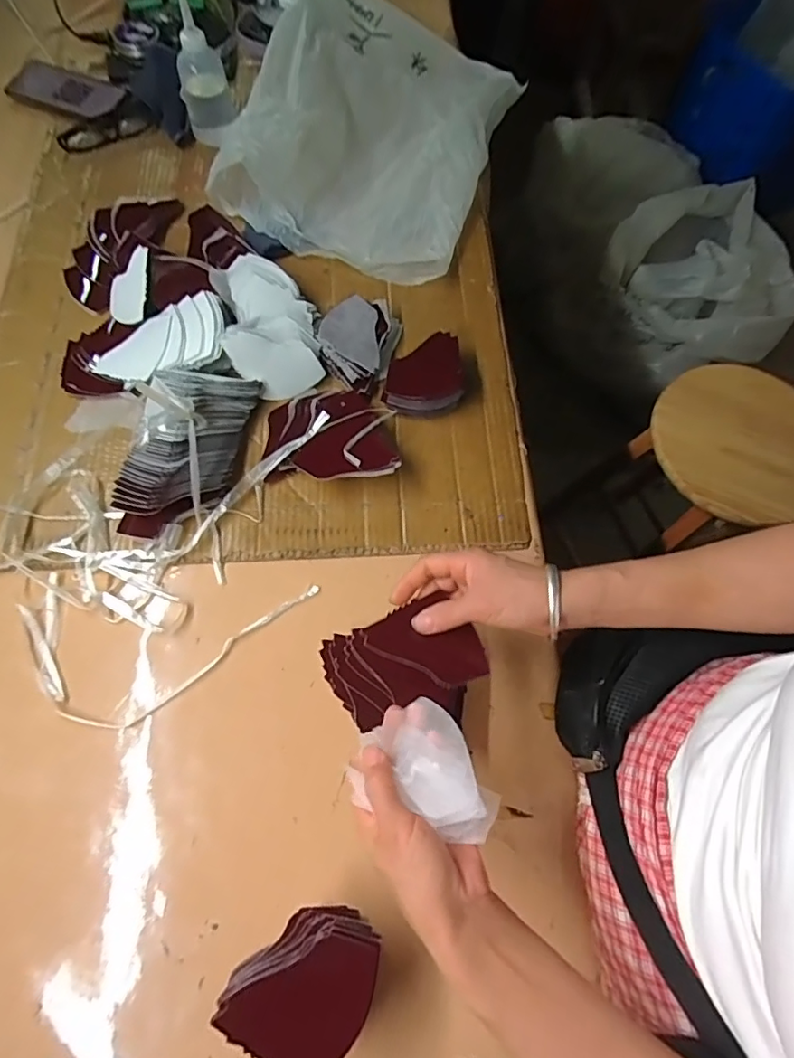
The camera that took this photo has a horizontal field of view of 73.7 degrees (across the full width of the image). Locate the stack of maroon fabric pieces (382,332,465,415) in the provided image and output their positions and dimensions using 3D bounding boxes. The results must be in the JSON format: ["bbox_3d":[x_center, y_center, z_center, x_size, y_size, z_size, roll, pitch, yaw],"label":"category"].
[{"bbox_3d":[0.032,-0.175,0.599,0.084,0.027,0.092,7,70,1],"label":"stack of maroon fabric pieces"}]

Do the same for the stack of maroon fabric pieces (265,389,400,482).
[{"bbox_3d":[-0.073,-0.104,0.568,0.135,0.037,0.123,-5,70,-3],"label":"stack of maroon fabric pieces"}]

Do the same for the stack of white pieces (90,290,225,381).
[{"bbox_3d":[-0.263,-0.203,0.592,0.149,0.048,0.083,-15,71,-7],"label":"stack of white pieces"}]

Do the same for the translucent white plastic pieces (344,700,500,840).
[{"bbox_3d":[0.022,0.158,0.357,0.098,0.031,0.074,16,70,5],"label":"translucent white plastic pieces"}]

